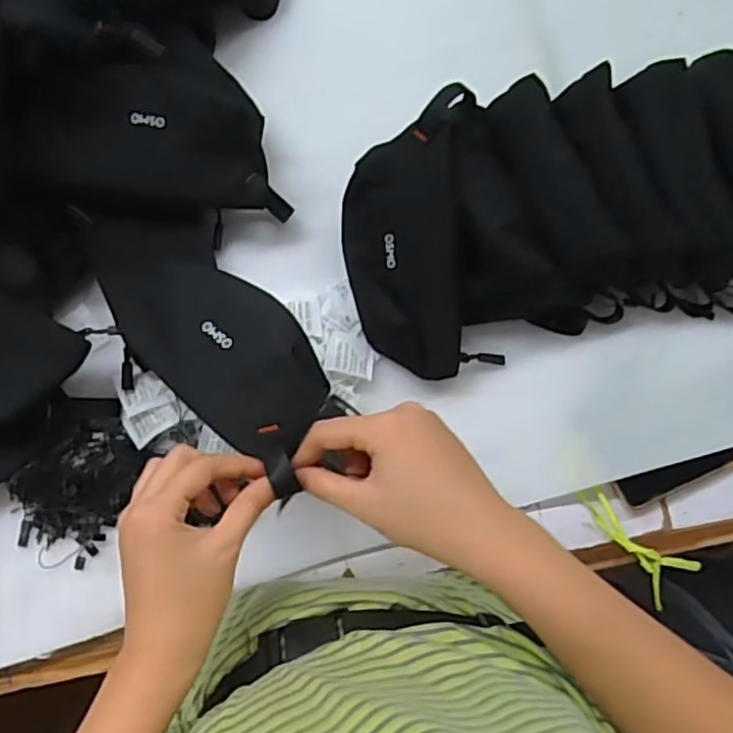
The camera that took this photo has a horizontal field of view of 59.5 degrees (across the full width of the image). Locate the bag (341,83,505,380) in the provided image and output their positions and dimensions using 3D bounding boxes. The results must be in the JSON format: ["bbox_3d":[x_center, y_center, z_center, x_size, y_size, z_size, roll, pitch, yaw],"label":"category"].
[{"bbox_3d":[0.036,-0.098,0.504,0.103,0.042,0.211,-3,105,0],"label":"bag"}]

